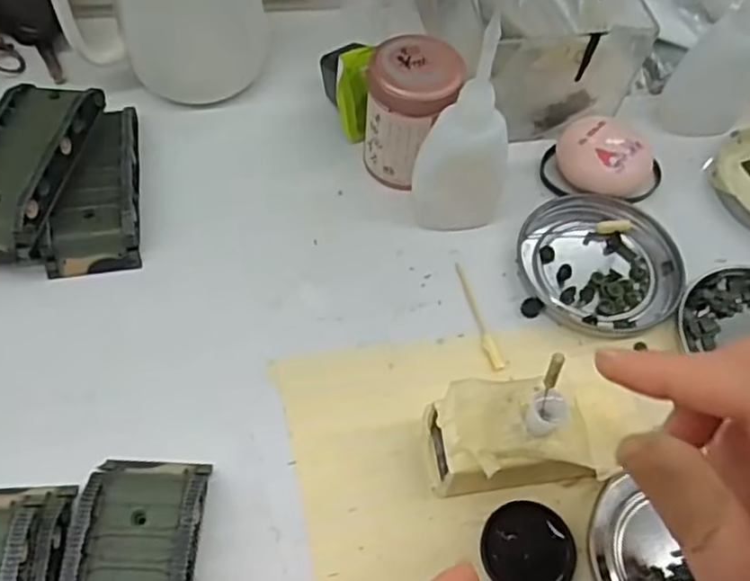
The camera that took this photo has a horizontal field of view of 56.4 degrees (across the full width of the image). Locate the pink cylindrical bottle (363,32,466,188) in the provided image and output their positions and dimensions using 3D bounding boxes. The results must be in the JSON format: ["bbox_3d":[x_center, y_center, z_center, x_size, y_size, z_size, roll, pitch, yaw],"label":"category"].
[{"bbox_3d":[0.018,-0.087,0.351,0.043,0.066,0.043,2,59,-3],"label":"pink cylindrical bottle"}]

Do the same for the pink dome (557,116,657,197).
[{"bbox_3d":[0.120,-0.069,0.369,0.049,0.024,0.037,30,61,14],"label":"pink dome"}]

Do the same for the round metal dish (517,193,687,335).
[{"bbox_3d":[0.111,-0.015,0.345,0.077,0.008,0.074,2,59,-3],"label":"round metal dish"}]

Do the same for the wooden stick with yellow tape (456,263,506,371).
[{"bbox_3d":[0.048,0.011,0.328,0.007,0.004,0.059,-13,60,-12],"label":"wooden stick with yellow tape"}]

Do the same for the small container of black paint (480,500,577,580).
[{"bbox_3d":[0.060,0.100,0.272,0.035,0.004,0.034,2,59,-3],"label":"small container of black paint"}]

